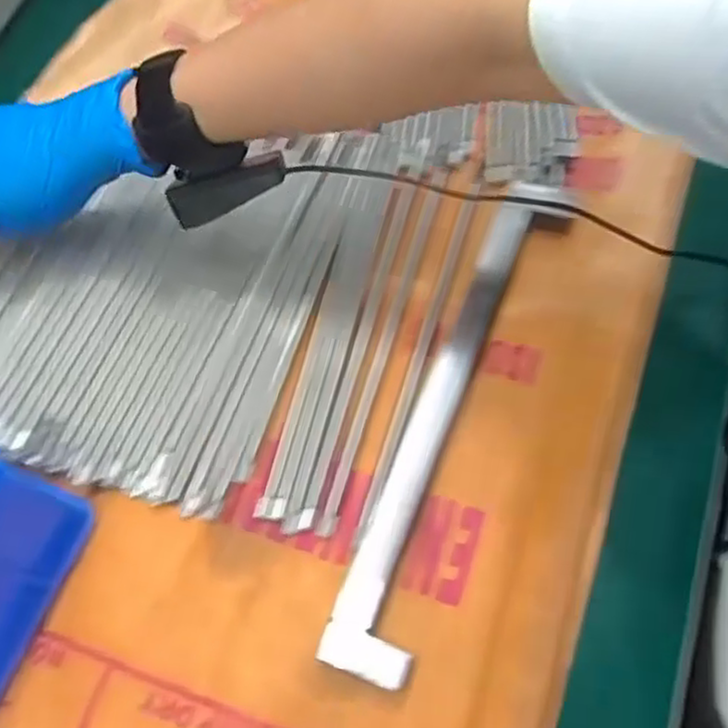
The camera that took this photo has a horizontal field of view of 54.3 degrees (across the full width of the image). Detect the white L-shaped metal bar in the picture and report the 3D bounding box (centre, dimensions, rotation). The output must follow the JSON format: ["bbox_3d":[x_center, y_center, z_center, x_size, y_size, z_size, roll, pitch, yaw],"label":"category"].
[{"bbox_3d":[0.057,0.024,0.428,0.046,0.025,0.321,20,70,11],"label":"white L-shaped metal bar"}]

